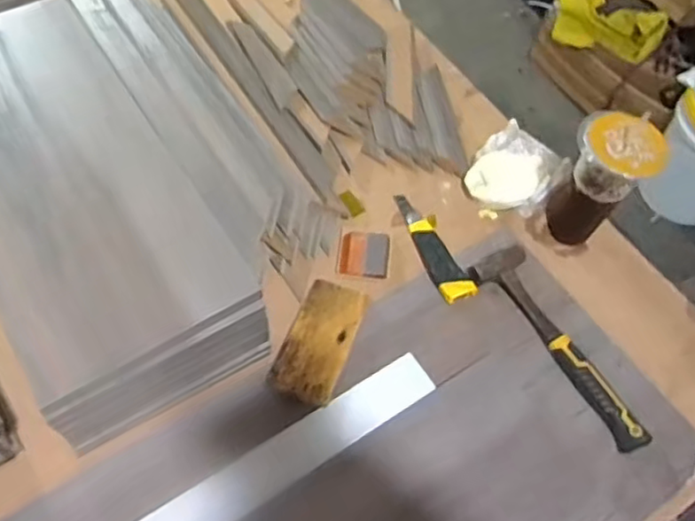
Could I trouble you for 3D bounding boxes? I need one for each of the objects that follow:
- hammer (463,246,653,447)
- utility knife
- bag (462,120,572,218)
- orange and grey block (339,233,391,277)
[{"bbox_3d":[0.256,0.096,0.758,0.063,0.026,0.273,-29,66,-19],"label":"hammer"},{"bbox_3d":[0.114,-0.027,0.829,0.046,0.024,0.176,-14,62,-12],"label":"utility knife"},{"bbox_3d":[0.236,-0.124,0.886,0.113,0.052,0.143,40,65,18],"label":"bag"},{"bbox_3d":[0.023,-0.009,0.822,0.061,0.009,0.061,7,60,0],"label":"orange and grey block"}]

